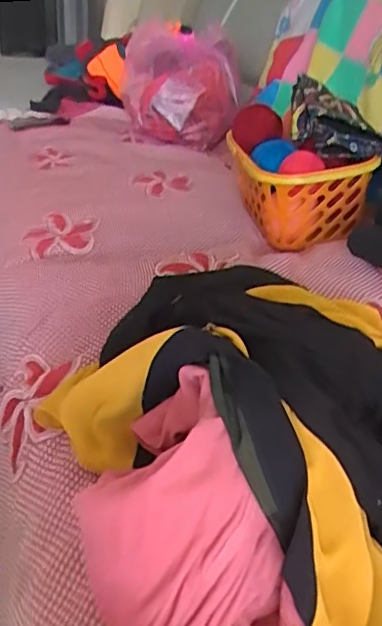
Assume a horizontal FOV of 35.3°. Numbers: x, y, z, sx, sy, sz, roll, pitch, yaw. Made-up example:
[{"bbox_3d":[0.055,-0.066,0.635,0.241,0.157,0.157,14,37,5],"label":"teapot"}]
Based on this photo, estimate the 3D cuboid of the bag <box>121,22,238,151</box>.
[{"bbox_3d":[-0.033,-0.597,1.573,0.304,0.260,0.288,2,28,-4],"label":"bag"}]

